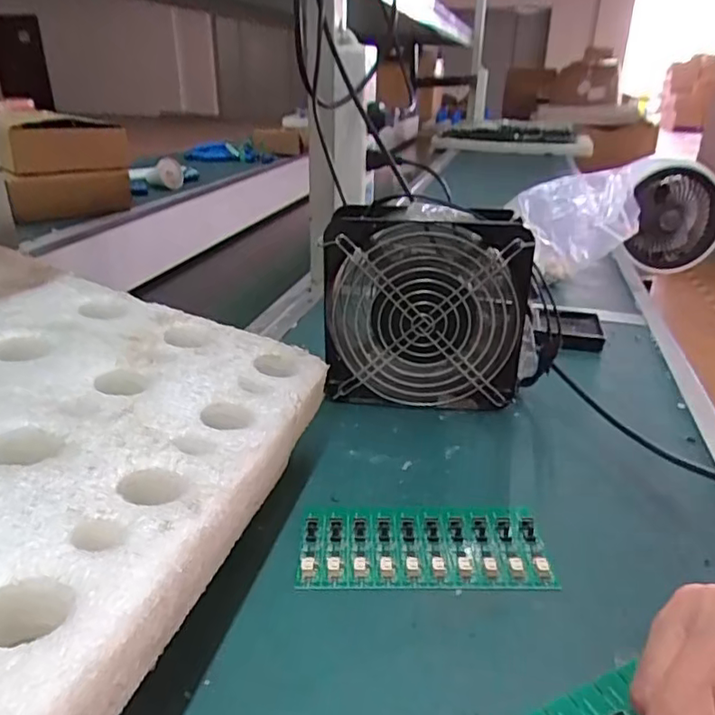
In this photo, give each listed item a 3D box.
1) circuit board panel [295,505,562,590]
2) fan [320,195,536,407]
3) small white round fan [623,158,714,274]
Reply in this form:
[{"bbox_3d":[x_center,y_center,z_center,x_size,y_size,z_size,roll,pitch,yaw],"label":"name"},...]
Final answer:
[{"bbox_3d":[0.037,0.104,0.334,0.135,0.006,0.063,1,25,-1],"label":"circuit board panel"},{"bbox_3d":[0.053,-0.036,0.462,0.151,0.152,0.054,6,26,9],"label":"fan"},{"bbox_3d":[0.720,-0.319,1.340,0.232,0.245,0.098,1,17,-7],"label":"small white round fan"}]

